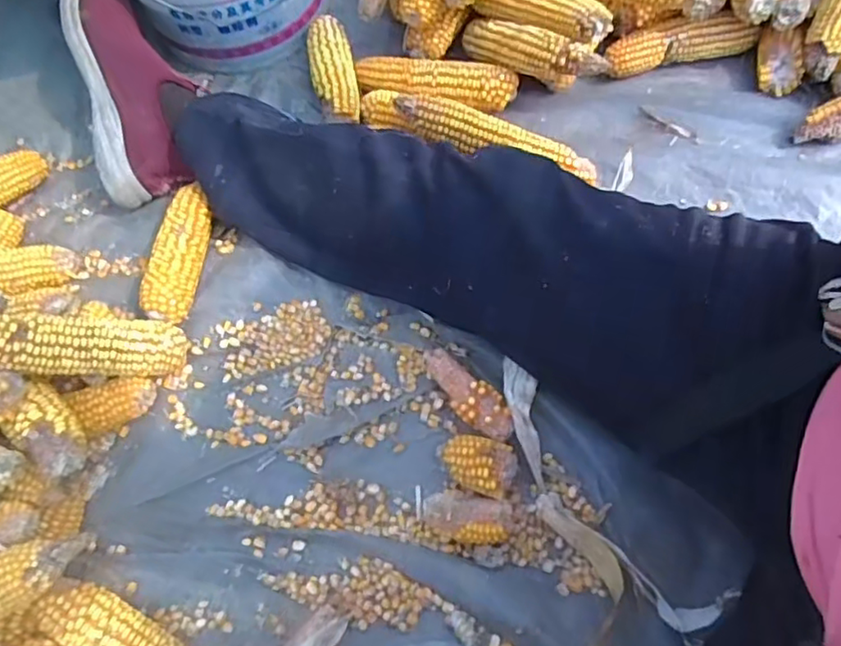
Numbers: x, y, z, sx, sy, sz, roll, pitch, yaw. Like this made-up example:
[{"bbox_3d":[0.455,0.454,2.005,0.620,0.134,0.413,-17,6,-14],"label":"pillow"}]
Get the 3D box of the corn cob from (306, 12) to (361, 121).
[{"bbox_3d":[-0.100,-0.284,0.712,0.048,0.052,0.144,-13,67,-2],"label":"corn cob"}]

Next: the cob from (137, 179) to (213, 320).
[{"bbox_3d":[-0.245,-0.071,0.631,0.048,0.054,0.160,1,67,4],"label":"cob"}]

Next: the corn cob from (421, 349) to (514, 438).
[{"bbox_3d":[0.040,0.065,0.565,0.109,0.032,0.039,37,74,16],"label":"corn cob"}]

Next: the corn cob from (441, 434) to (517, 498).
[{"bbox_3d":[0.050,0.122,0.538,0.064,0.040,0.047,18,70,10],"label":"corn cob"}]

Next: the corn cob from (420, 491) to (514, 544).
[{"bbox_3d":[0.038,0.165,0.525,0.077,0.036,0.040,14,69,9],"label":"corn cob"}]

